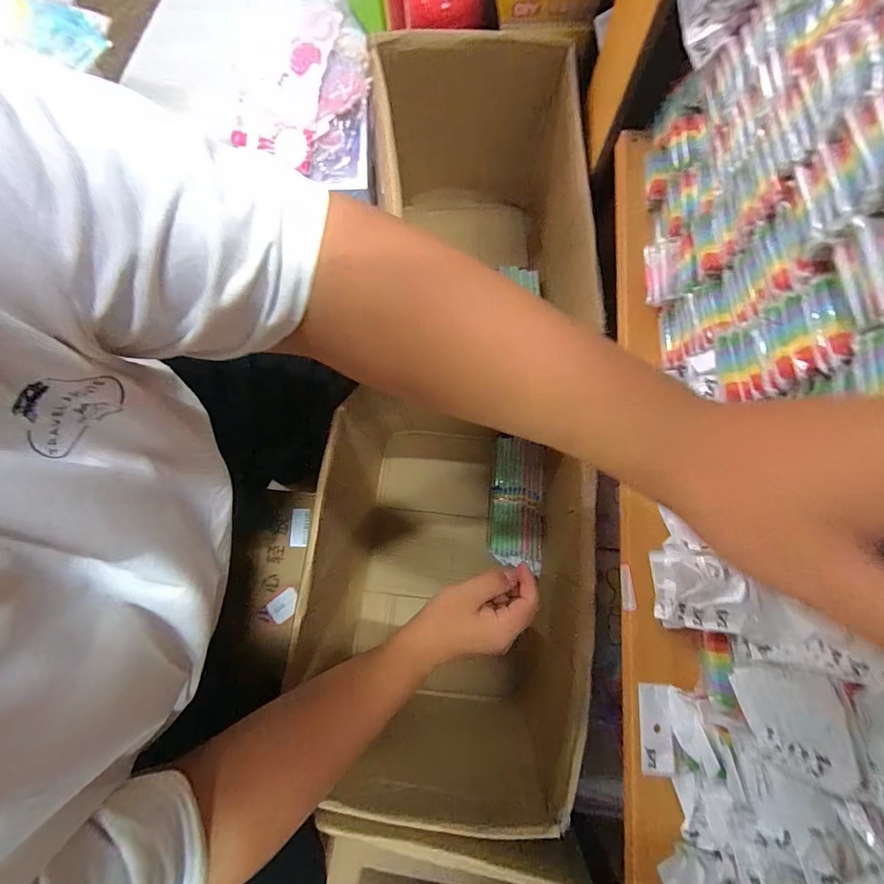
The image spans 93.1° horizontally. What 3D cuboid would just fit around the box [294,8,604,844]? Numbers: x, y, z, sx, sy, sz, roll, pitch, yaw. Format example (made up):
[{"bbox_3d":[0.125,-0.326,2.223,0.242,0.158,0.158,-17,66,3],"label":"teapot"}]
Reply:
[{"bbox_3d":[0.037,-0.053,0.717,0.394,0.391,1.147,3,79,2],"label":"box"}]

